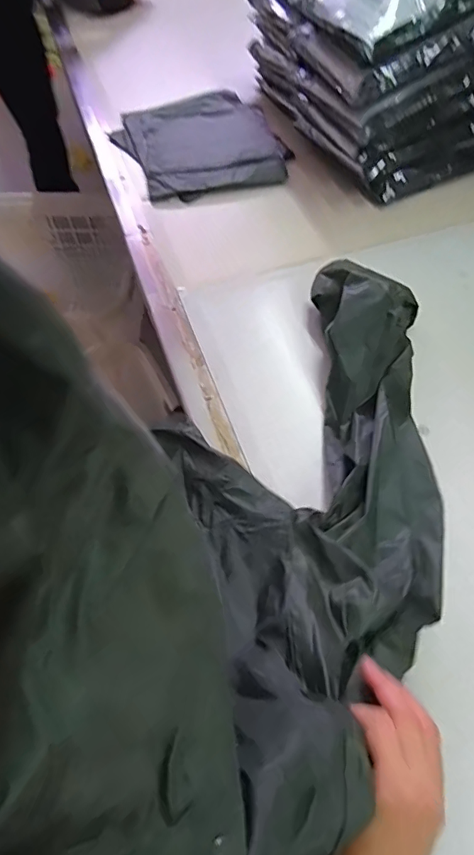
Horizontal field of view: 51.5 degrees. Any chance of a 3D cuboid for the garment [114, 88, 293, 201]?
[{"bbox_3d":[-0.077,-0.600,1.026,0.309,0.020,0.358,-18,59,-10],"label":"garment"}]

